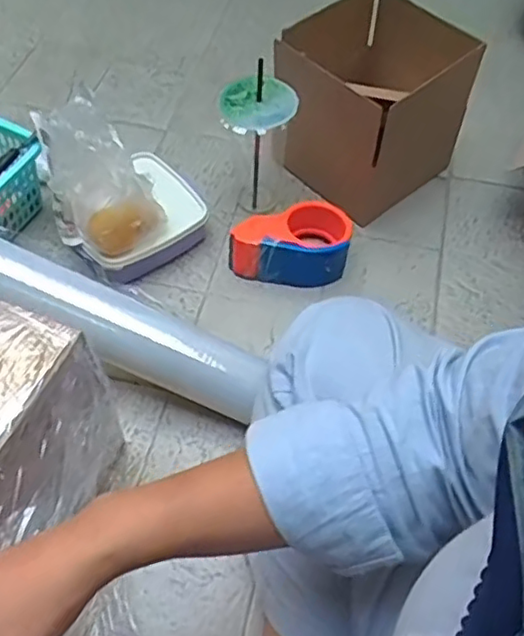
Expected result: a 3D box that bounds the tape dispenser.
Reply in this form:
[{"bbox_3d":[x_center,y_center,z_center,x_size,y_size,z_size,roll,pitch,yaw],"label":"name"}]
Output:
[{"bbox_3d":[0.033,-0.092,0.770,0.137,0.068,0.085,1,55,-1],"label":"tape dispenser"}]

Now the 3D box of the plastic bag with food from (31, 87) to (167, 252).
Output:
[{"bbox_3d":[-0.181,-0.160,0.719,0.111,0.112,0.150,-16,56,-12],"label":"plastic bag with food"}]

